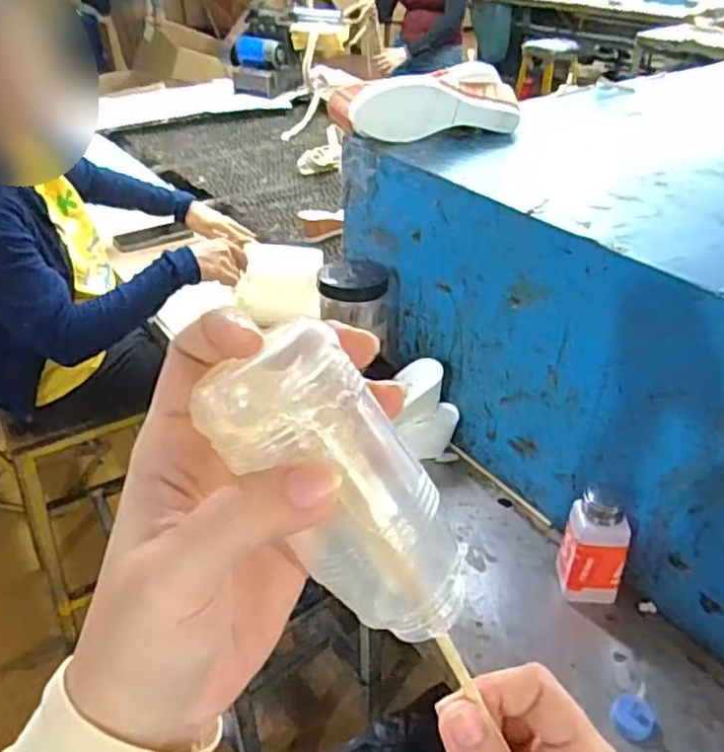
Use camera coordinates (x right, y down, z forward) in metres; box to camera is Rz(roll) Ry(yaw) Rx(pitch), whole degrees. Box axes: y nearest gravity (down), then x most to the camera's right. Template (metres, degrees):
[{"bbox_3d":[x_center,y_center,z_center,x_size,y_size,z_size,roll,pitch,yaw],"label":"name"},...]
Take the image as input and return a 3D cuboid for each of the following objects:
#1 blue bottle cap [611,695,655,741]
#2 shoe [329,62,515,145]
[{"bbox_3d":[0.239,0.302,0.606,0.037,0.033,0.028,17,39,24],"label":"blue bottle cap"},{"bbox_3d":[0.084,-0.351,0.876,0.236,0.071,0.089,-7,36,-8],"label":"shoe"}]

